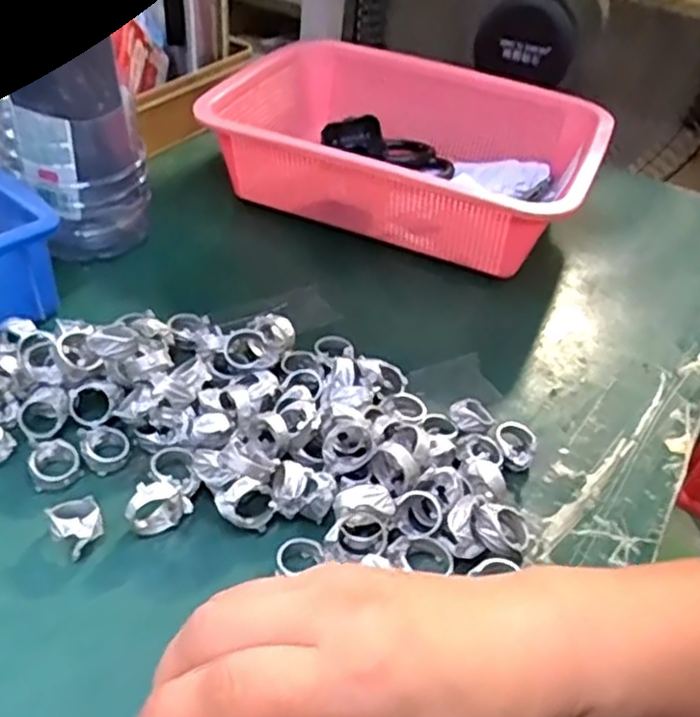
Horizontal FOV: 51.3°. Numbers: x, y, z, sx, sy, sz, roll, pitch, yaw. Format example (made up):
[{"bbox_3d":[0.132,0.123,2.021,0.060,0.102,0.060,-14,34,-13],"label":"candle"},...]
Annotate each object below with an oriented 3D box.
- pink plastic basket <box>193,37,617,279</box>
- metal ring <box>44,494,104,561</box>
[{"bbox_3d":[0.053,-0.170,0.608,0.284,0.093,0.205,19,42,15],"label":"pink plastic basket"},{"bbox_3d":[-0.131,0.080,0.352,0.023,0.016,0.024,4,40,-3],"label":"metal ring"}]

